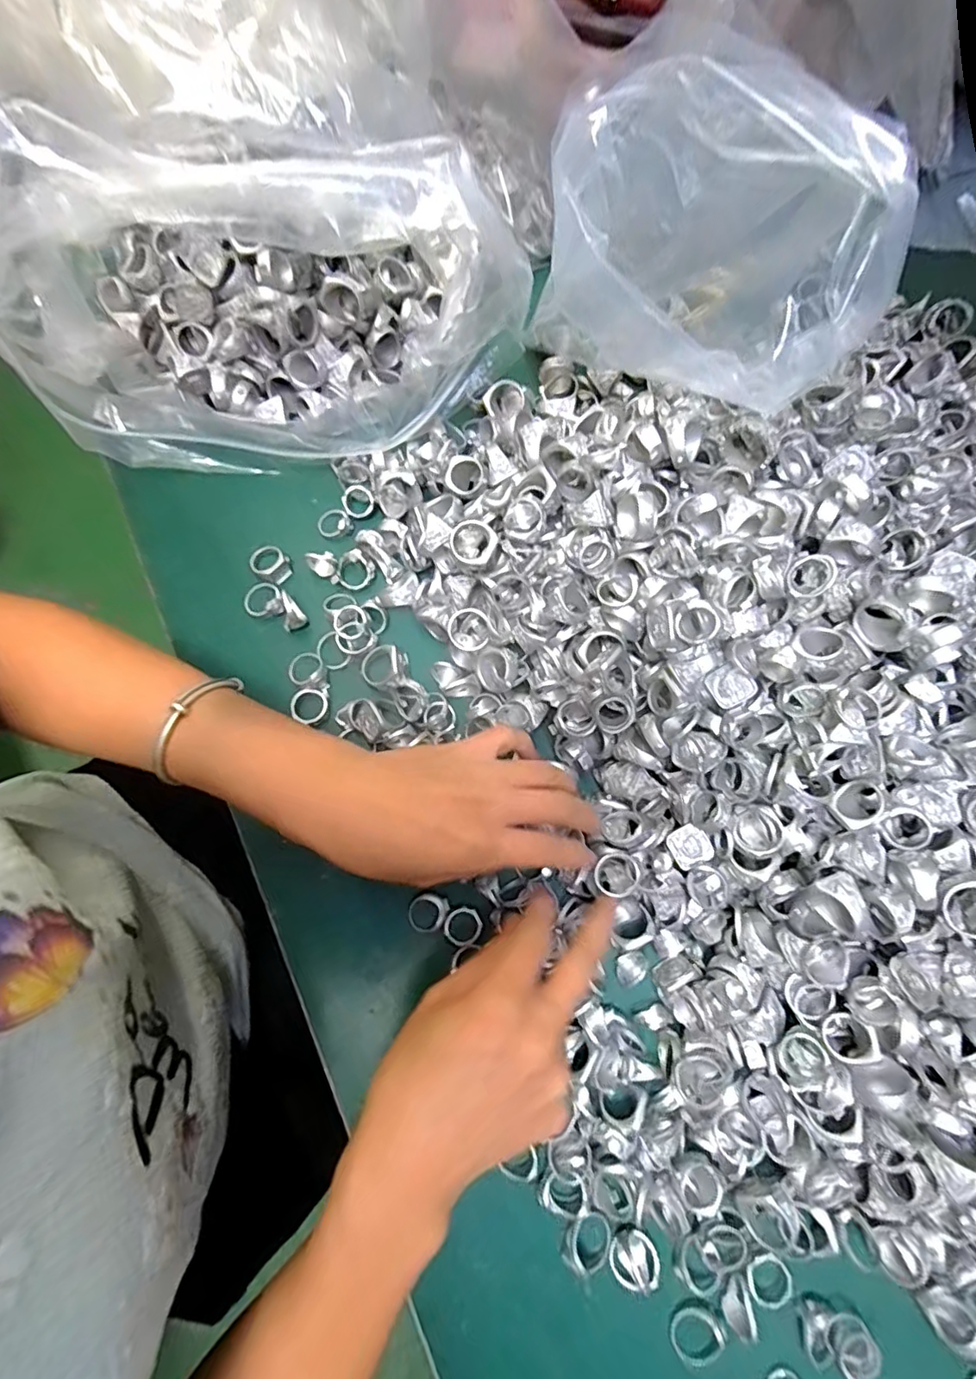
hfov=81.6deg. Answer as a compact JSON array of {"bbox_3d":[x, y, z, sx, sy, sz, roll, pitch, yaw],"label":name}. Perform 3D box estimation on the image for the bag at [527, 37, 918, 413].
[{"bbox_3d":[0.112,-0.222,0.275,0.155,0.105,0.091,17,78,3],"label":"bag"}]

